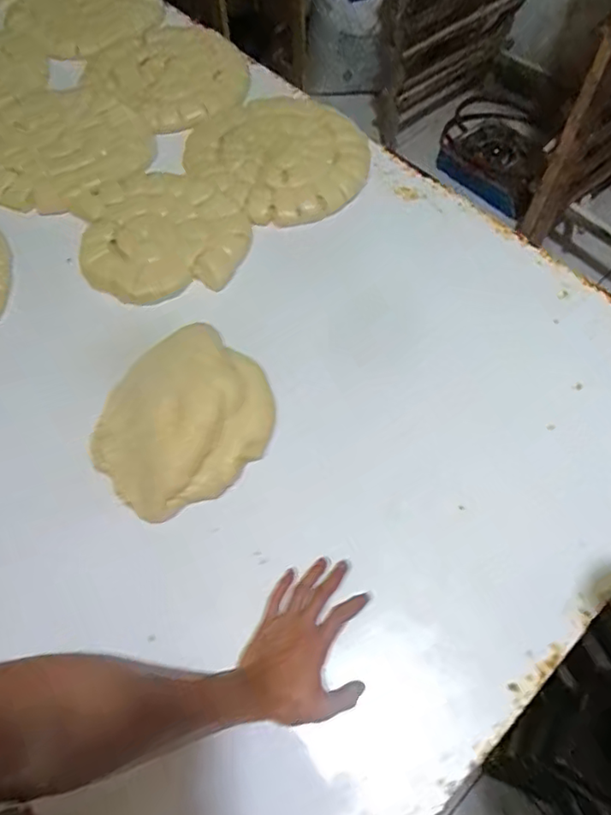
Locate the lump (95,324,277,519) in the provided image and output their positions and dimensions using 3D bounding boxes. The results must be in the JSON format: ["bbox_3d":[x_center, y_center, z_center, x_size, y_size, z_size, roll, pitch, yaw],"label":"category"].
[{"bbox_3d":[-0.169,0.014,0.765,0.232,0.061,0.216,-41,71,-19],"label":"lump"}]

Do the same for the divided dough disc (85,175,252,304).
[{"bbox_3d":[-0.223,-0.266,0.918,0.256,0.028,0.232,-40,81,-17],"label":"divided dough disc"}]

